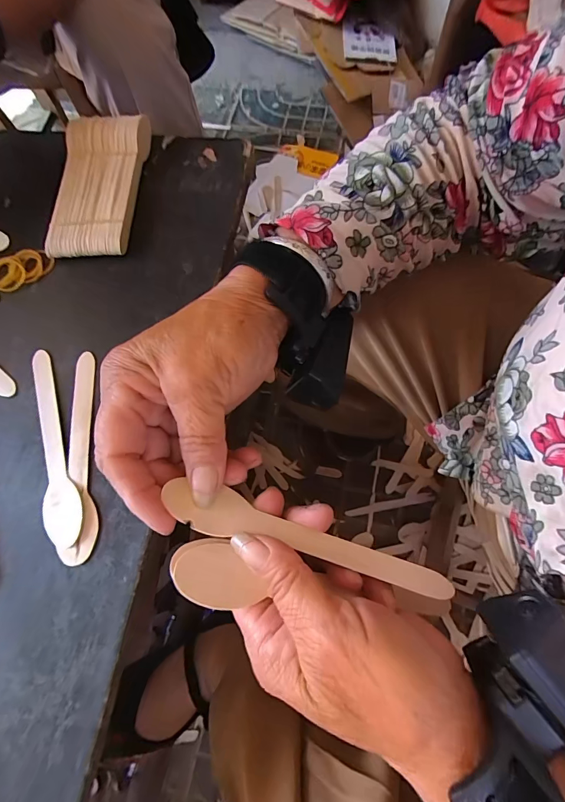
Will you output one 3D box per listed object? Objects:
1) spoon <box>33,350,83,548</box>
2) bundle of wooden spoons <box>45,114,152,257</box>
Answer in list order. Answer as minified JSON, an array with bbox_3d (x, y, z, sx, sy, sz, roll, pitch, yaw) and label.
[{"bbox_3d":[-0.166,0.027,0.278,0.026,0.006,0.152,-16,70,-3],"label":"spoon"},{"bbox_3d":[-0.172,-0.202,0.353,0.076,0.026,0.152,1,70,3],"label":"bundle of wooden spoons"}]

